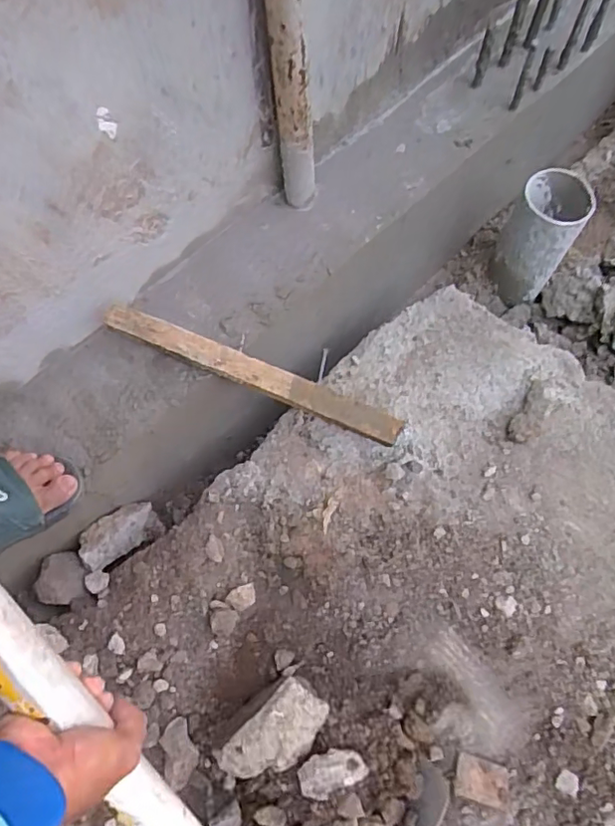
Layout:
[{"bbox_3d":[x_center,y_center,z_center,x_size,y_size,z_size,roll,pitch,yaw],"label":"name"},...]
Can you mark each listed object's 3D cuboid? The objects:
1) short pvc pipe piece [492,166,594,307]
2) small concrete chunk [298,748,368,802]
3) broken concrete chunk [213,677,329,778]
[{"bbox_3d":[0.401,-0.304,0.992,0.120,0.213,0.120,-1,68,3],"label":"short pvc pipe piece"},{"bbox_3d":[0.026,0.380,0.601,0.069,0.039,0.039,-18,68,-4],"label":"small concrete chunk"},{"bbox_3d":[-0.040,0.349,0.616,0.122,0.047,0.074,-38,72,-12],"label":"broken concrete chunk"}]

